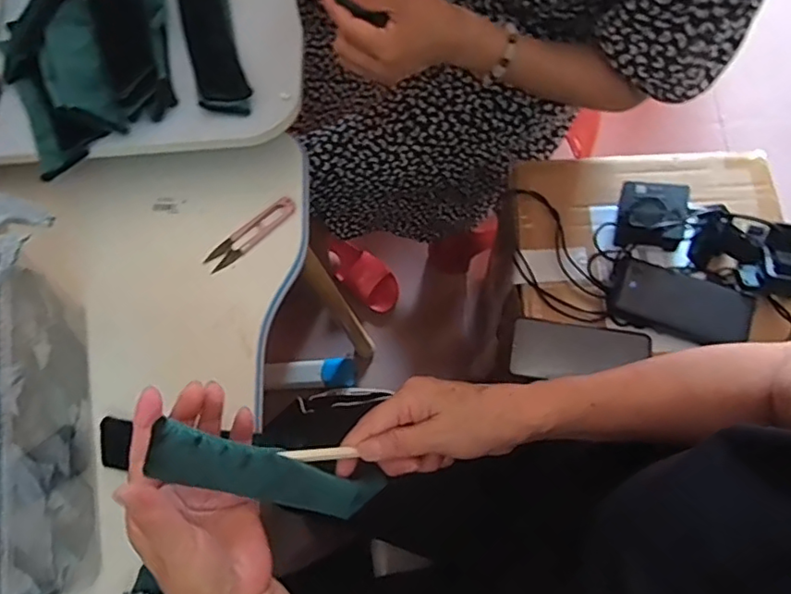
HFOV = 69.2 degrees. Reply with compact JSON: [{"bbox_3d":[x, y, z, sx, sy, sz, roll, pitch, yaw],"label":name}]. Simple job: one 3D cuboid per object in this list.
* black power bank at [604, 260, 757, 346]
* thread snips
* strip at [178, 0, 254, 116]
[{"bbox_3d":[0.345,0.007,0.690,0.165,0.022,0.074,16,72,7],"label":"black power bank"},{"bbox_3d":[-0.141,-0.063,0.563,0.102,0.006,0.022,-40,91,-5],"label":"thread snips"},{"bbox_3d":[-0.175,-0.250,0.539,0.045,0.012,0.188,-16,71,-4],"label":"strip"}]

